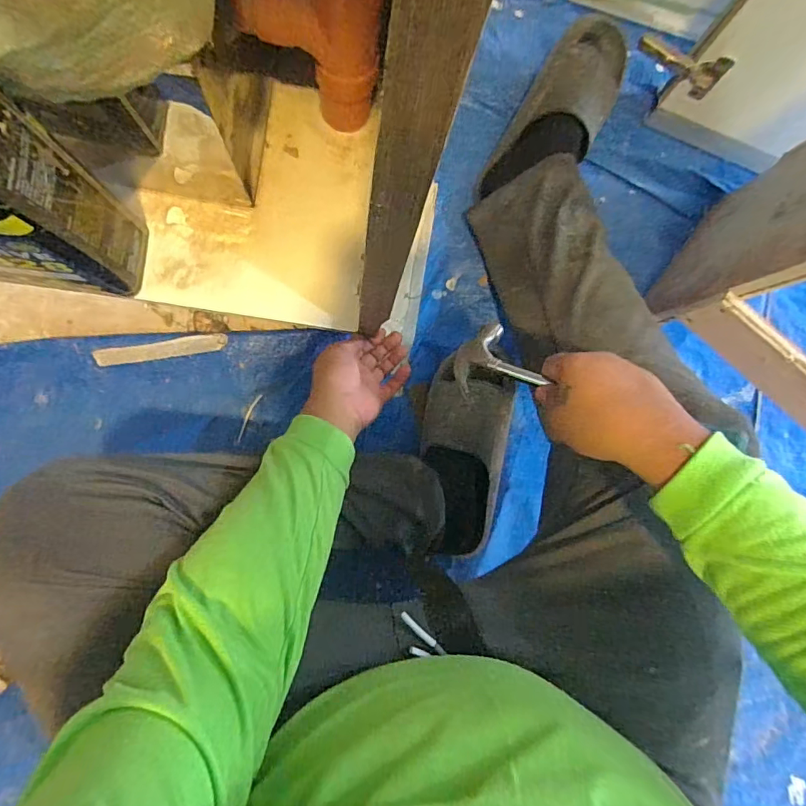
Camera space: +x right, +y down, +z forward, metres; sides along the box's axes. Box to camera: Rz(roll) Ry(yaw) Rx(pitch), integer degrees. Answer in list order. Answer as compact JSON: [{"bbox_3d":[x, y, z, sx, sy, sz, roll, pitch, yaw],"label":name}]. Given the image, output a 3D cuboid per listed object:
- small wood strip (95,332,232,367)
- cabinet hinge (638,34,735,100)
[{"bbox_3d":[-0.315,-0.070,0.640,0.162,0.004,0.024,-9,102,-5],"label":"small wood strip"},{"bbox_3d":[0.368,-0.454,0.654,0.118,0.051,0.023,20,86,-5],"label":"cabinet hinge"}]

